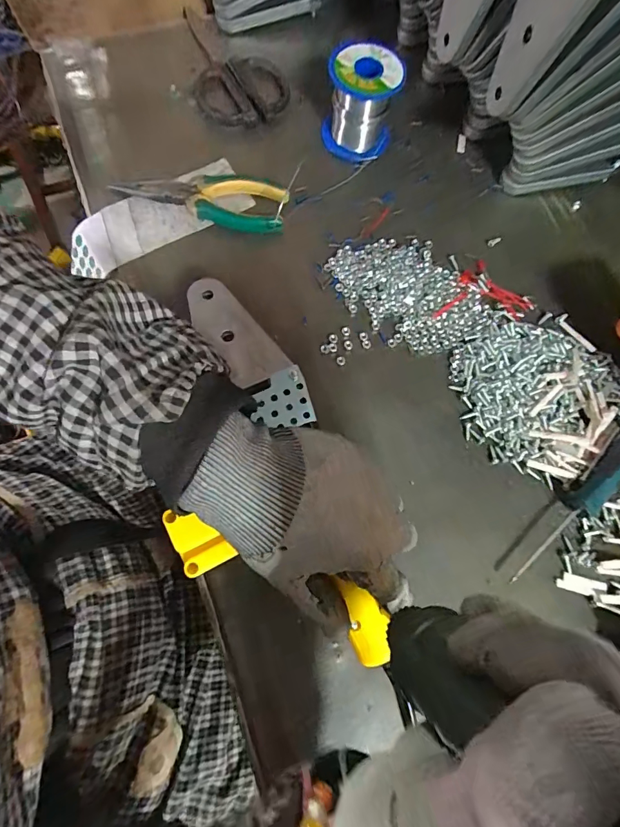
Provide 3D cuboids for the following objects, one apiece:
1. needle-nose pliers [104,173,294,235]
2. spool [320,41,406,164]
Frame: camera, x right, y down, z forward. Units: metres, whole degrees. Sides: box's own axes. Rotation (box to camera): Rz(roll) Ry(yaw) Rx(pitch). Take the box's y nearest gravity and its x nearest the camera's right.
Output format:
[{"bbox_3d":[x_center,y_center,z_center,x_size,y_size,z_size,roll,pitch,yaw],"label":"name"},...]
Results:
[{"bbox_3d":[-0.094,-0.189,0.355,0.147,0.014,0.046,12,74,2],"label":"needle-nose pliers"},{"bbox_3d":[0.045,-0.274,0.363,0.060,0.063,0.060,9,74,1],"label":"spool"}]

